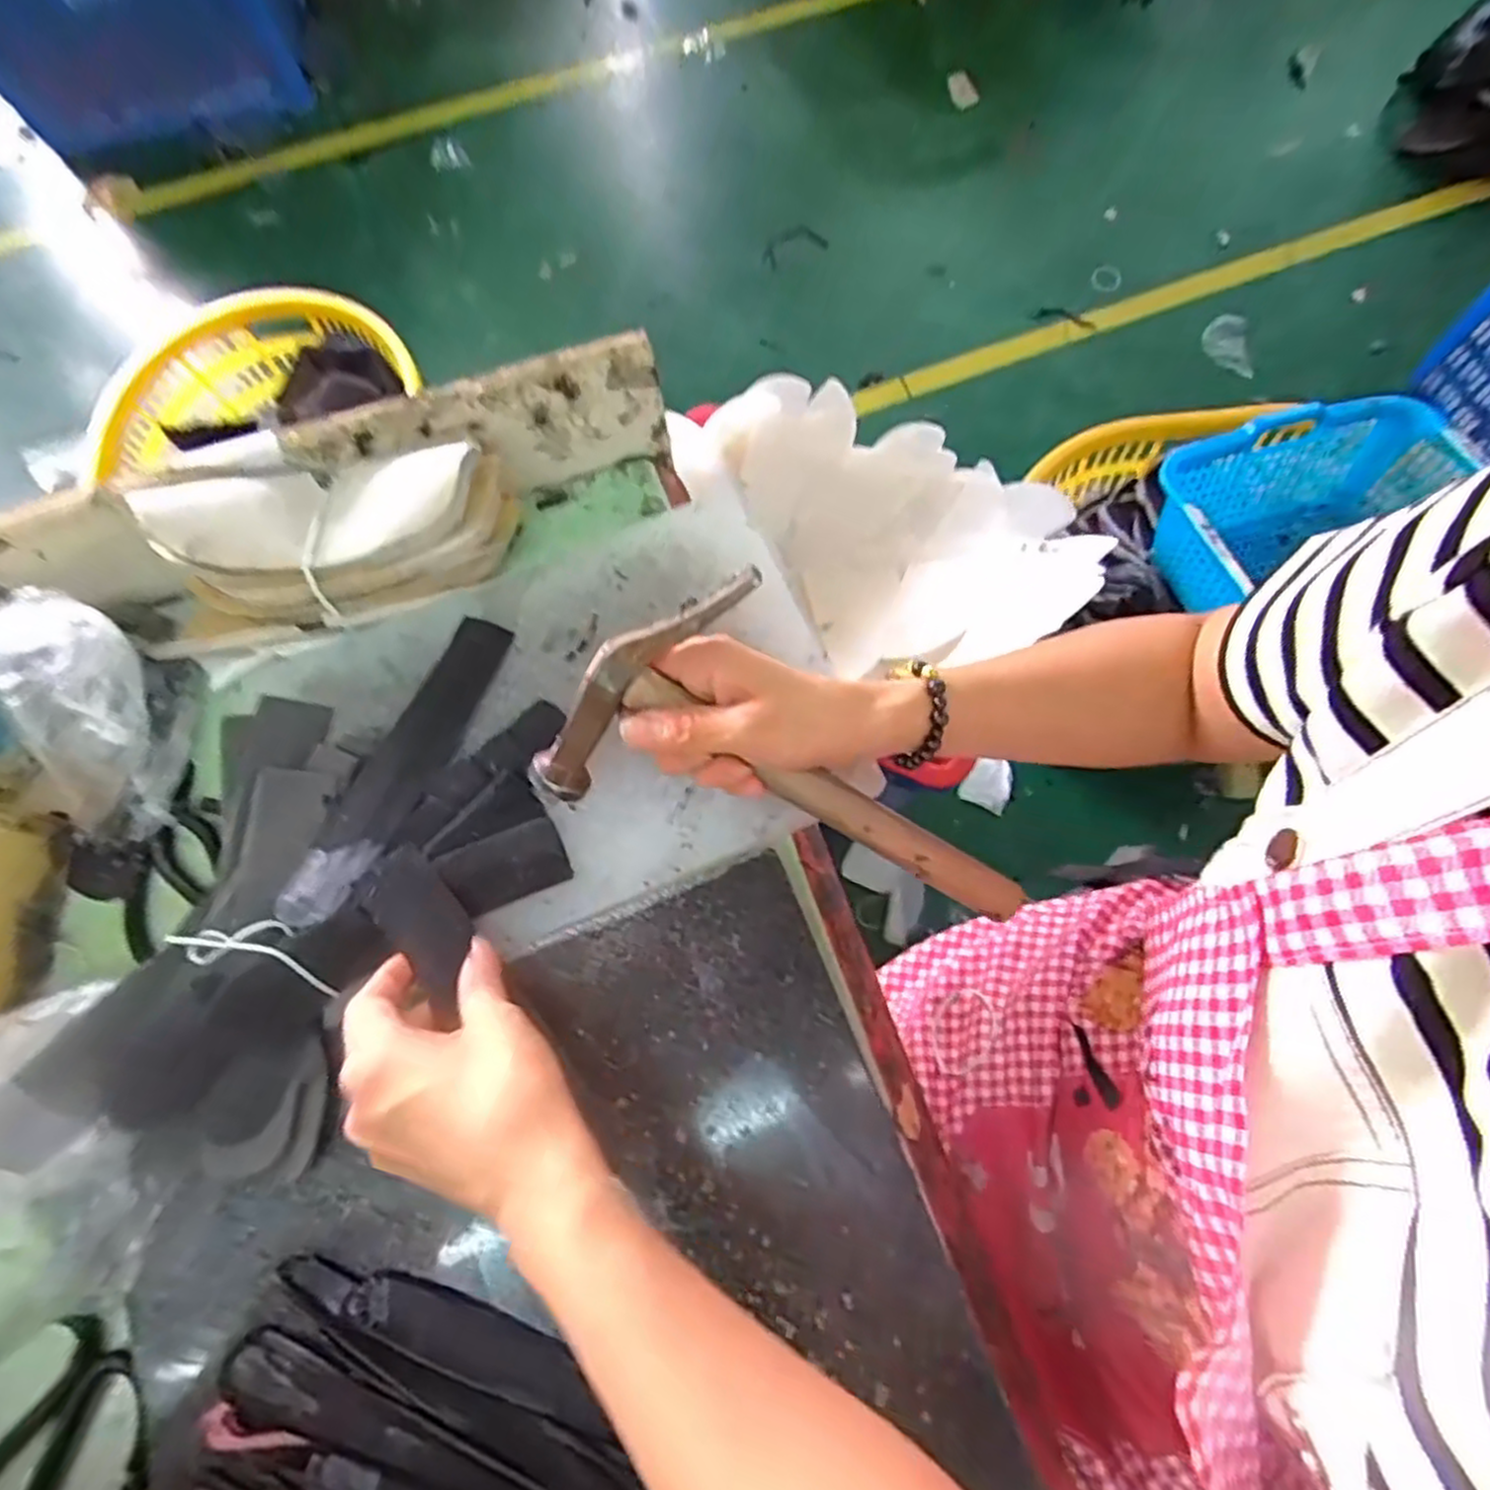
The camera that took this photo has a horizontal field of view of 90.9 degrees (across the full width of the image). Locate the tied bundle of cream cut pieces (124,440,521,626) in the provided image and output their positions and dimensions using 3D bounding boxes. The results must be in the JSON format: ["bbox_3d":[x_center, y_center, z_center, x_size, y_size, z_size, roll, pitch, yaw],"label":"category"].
[{"bbox_3d":[-0.211,-0.117,0.391,0.171,0.073,0.071,-14,73,-15],"label":"tied bundle of cream cut pieces"}]

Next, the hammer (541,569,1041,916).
[{"bbox_3d":[0.039,0.000,0.355,0.250,0.030,0.122,19,110,-10],"label":"hammer"}]

